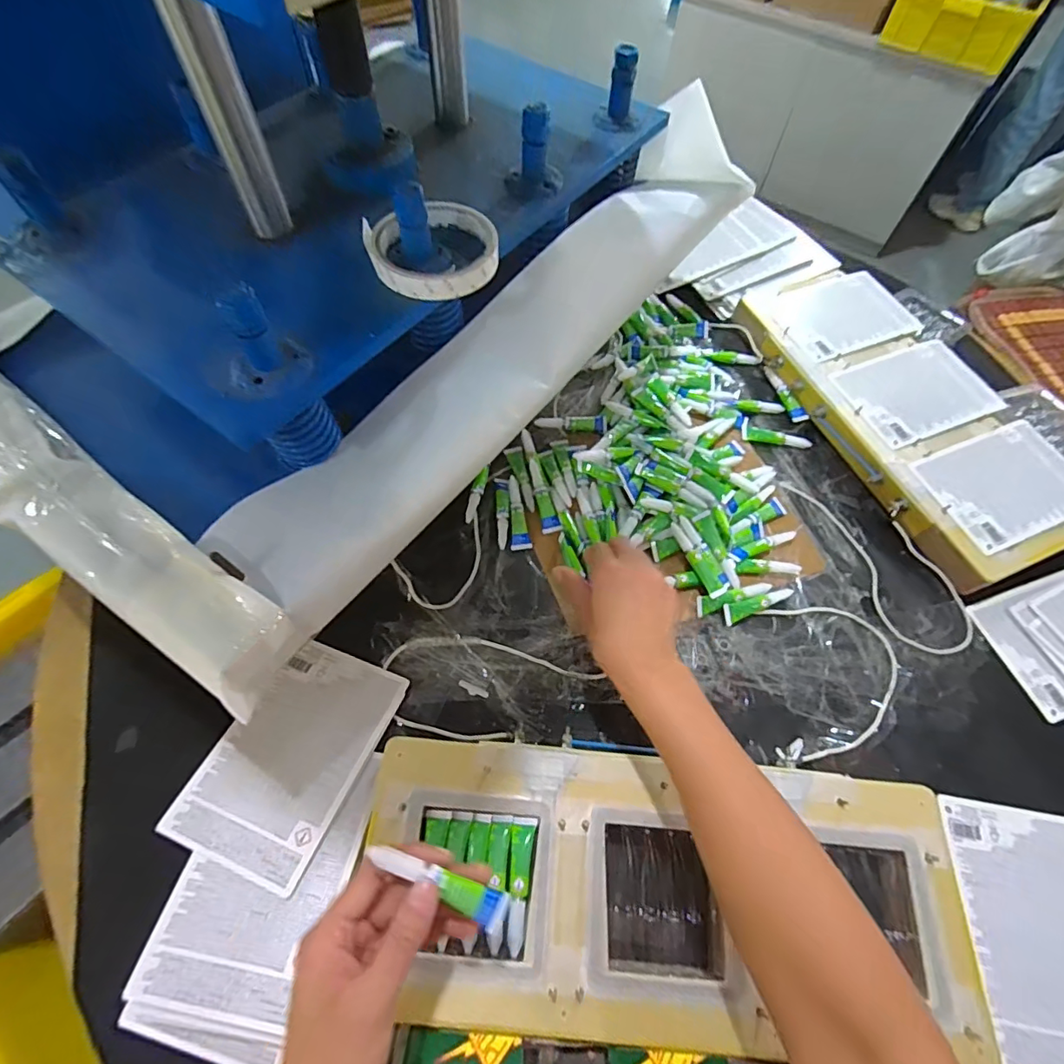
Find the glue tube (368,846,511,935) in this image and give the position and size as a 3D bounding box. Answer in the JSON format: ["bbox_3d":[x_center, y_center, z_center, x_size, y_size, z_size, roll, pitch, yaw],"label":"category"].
[{"bbox_3d":[-0.051,0.193,0.283,0.080,0.008,0.018,26,64,-3],"label":"glue tube"}]

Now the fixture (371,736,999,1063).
[{"bbox_3d":[0.093,0.262,0.381,0.426,0.037,0.179,6,62,1],"label":"fixture"}]

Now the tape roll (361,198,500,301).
[{"bbox_3d":[-0.070,-0.201,0.372,0.089,0.016,0.087,1,62,-2],"label":"tape roll"}]

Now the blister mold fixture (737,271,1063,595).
[{"bbox_3d":[0.432,-0.146,0.610,0.203,0.045,0.417,-22,65,-12],"label":"blister mold fixture"}]

